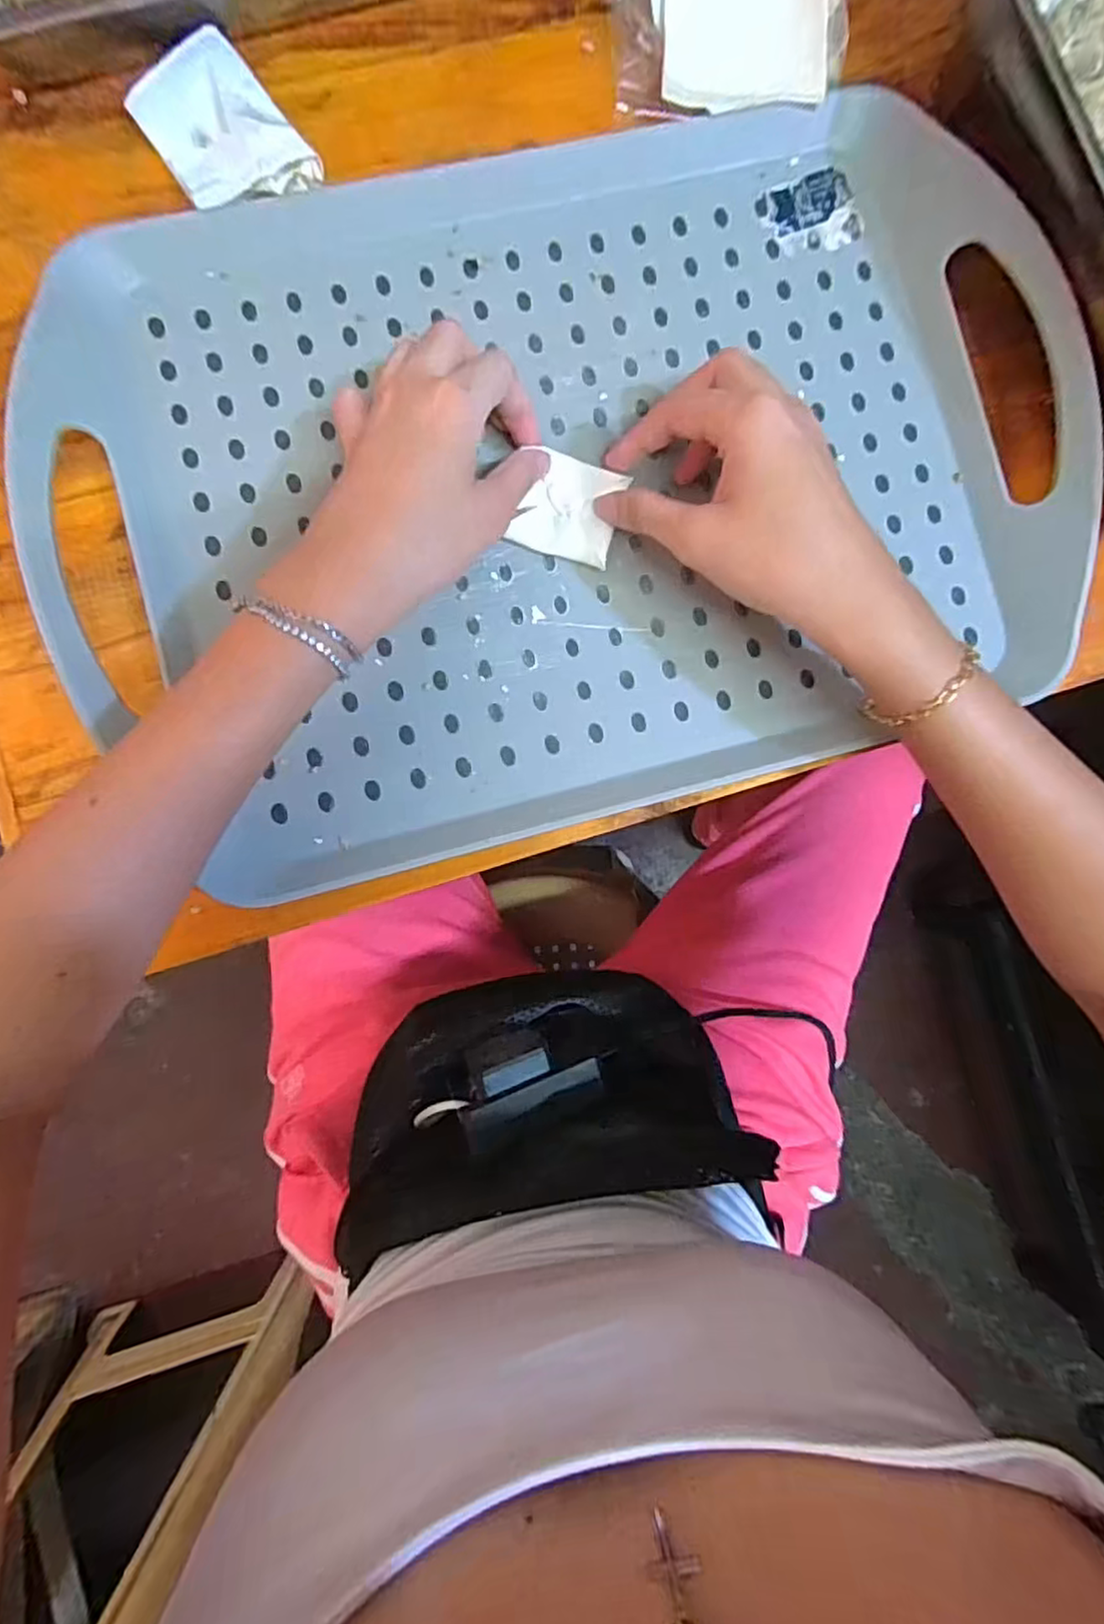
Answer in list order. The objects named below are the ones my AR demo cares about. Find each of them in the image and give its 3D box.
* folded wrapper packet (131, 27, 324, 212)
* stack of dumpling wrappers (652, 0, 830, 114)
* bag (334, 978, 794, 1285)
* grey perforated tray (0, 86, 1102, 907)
[{"bbox_3d":[-0.151,-0.310,0.307,0.056,0.012,0.075,-35,89,-4],"label":"folded wrapper packet"},{"bbox_3d":[0.087,-0.377,0.316,0.081,0.022,0.088,0,87,-3],"label":"stack of dumpling wrappers"},{"bbox_3d":[0.001,0.172,0.386,0.227,0.102,0.120,-1,87,-4],"label":"bag"},{"bbox_3d":[0.010,-0.155,0.296,0.435,0.038,0.312,-15,88,-3],"label":"grey perforated tray"}]

